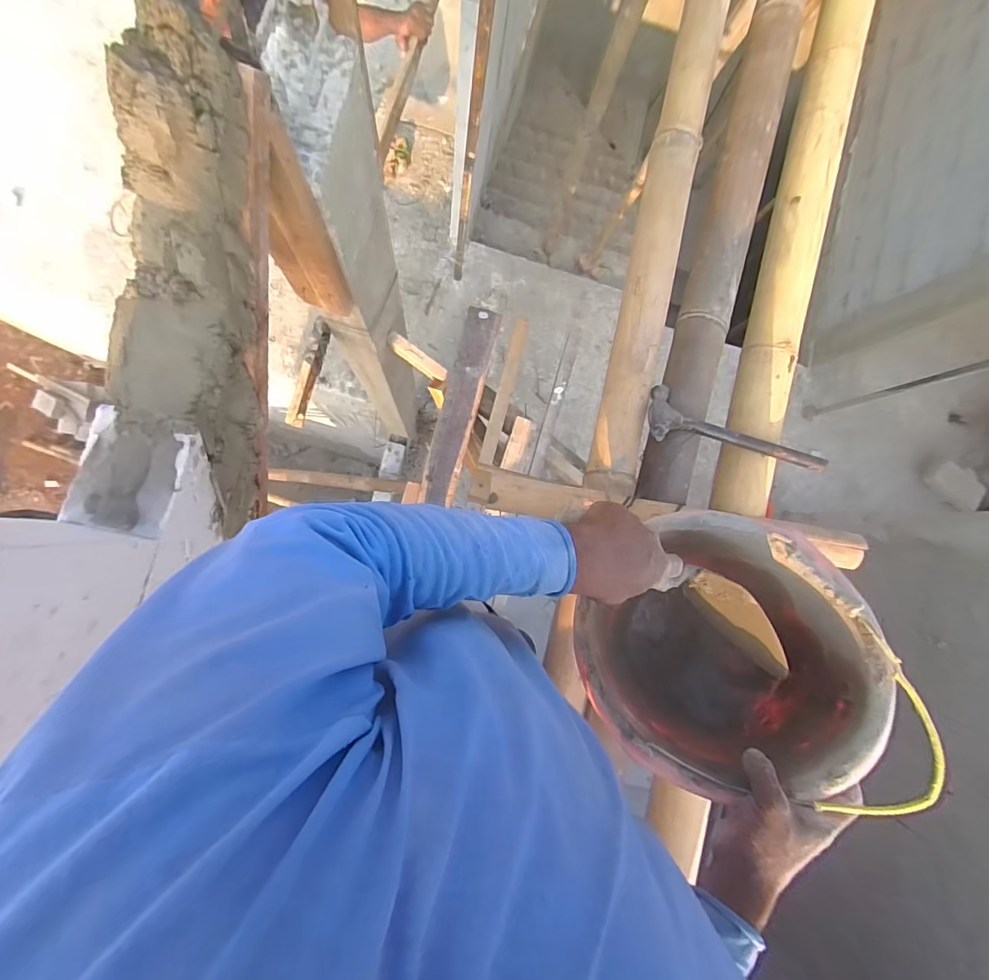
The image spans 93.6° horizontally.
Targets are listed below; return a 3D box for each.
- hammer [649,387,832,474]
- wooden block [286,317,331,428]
[{"bbox_3d":[0.370,-0.091,0.712,0.286,0.036,0.091,12,85,-7],"label":"hammer"},{"bbox_3d":[-0.452,-0.290,1.134,0.040,0.054,0.272,16,85,-6],"label":"wooden block"}]

